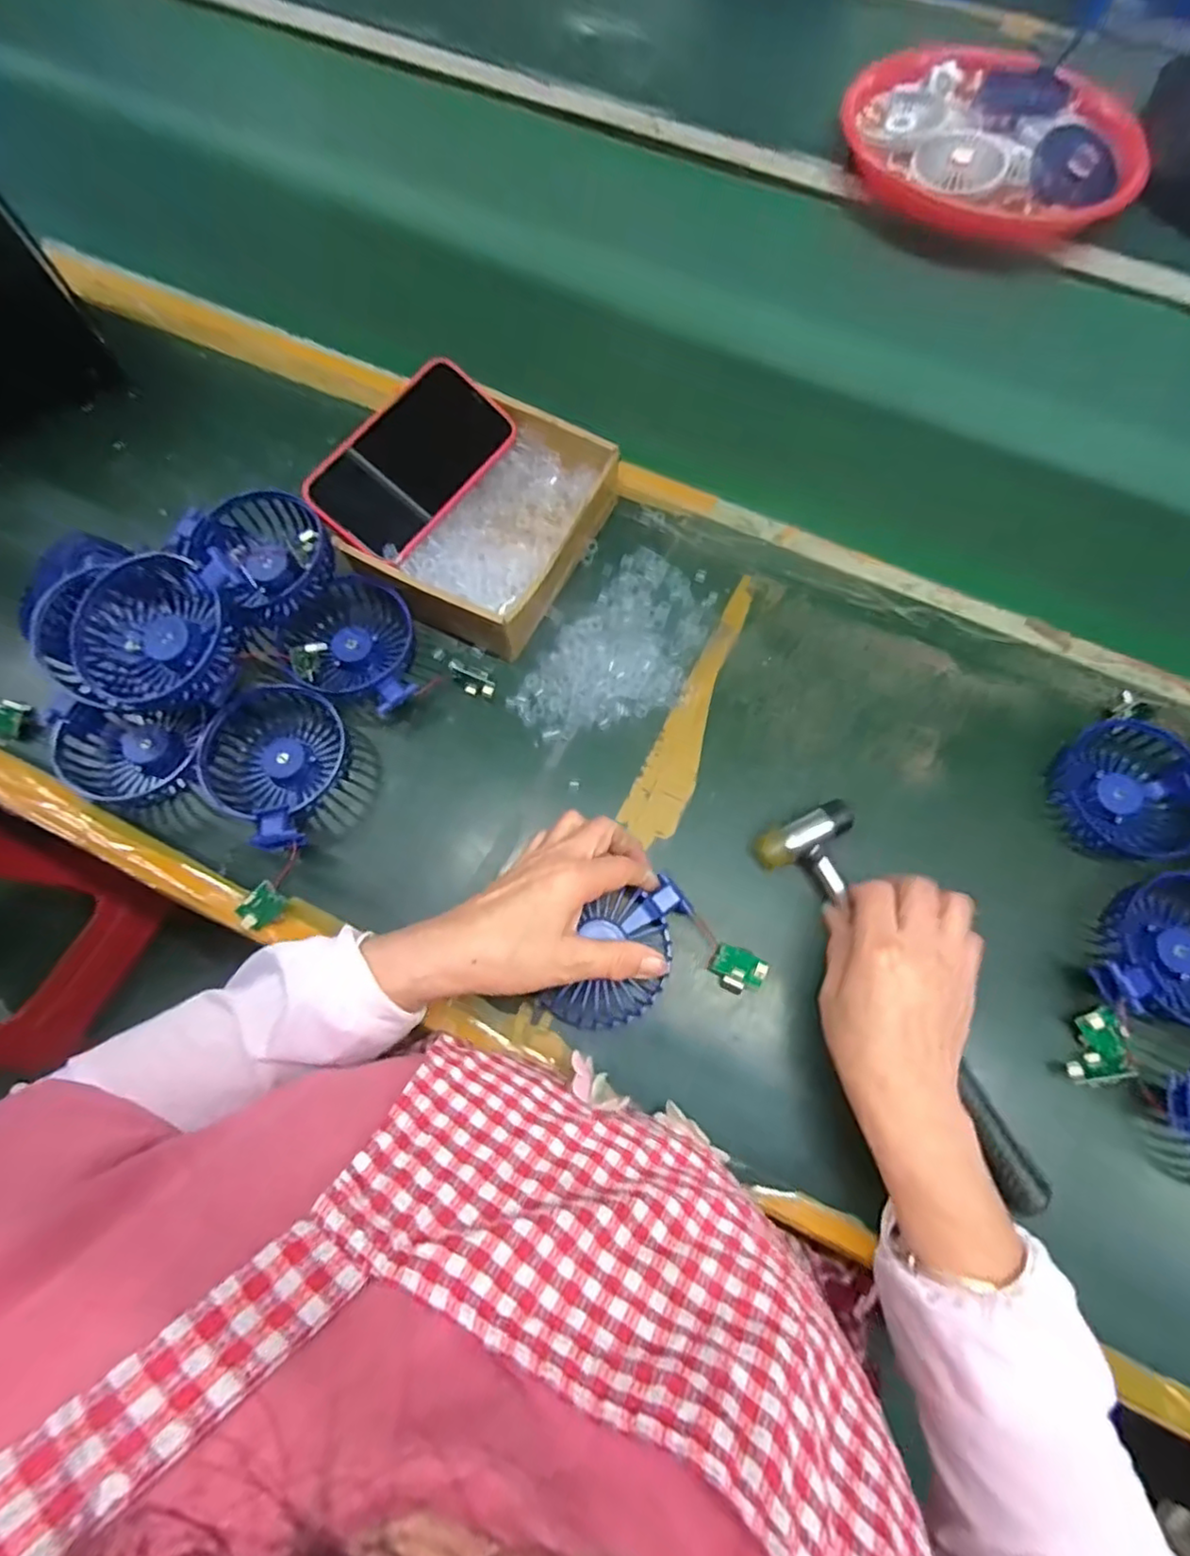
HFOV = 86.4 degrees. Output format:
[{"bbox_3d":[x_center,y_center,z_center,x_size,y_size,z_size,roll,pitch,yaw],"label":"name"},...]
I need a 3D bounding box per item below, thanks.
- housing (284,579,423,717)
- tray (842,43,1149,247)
[{"bbox_3d":[-0.167,-0.096,0.454,0.105,0.034,0.085,33,74,10],"label":"housing"},{"bbox_3d":[0.385,-0.615,0.616,0.239,0.036,0.272,-39,76,-13],"label":"tray"}]

